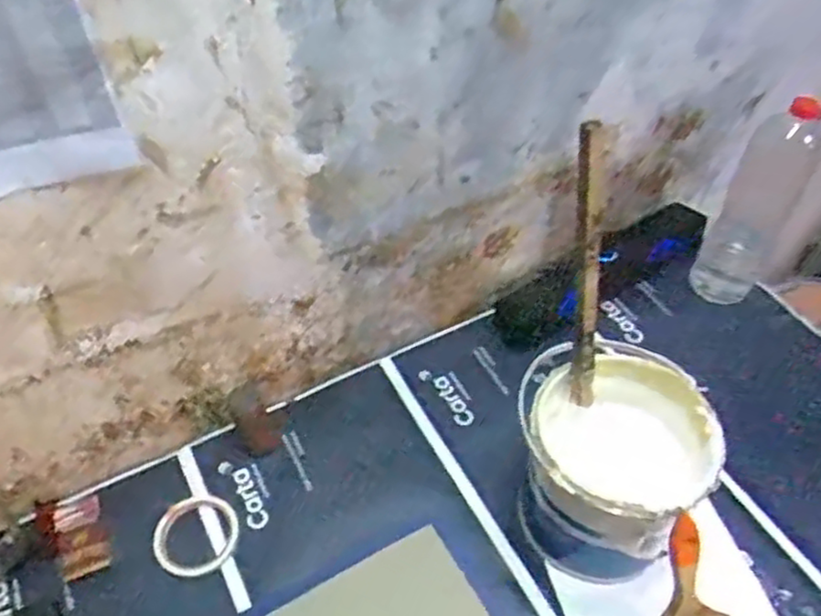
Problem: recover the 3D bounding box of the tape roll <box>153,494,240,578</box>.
[{"bbox_3d":[-0.249,0.263,0.844,0.089,0.012,0.096,0,49,0],"label":"tape roll"}]

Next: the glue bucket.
[{"bbox_3d":[0.212,0.170,0.815,0.195,0.204,0.201,0,49,0],"label":"glue bucket"}]

